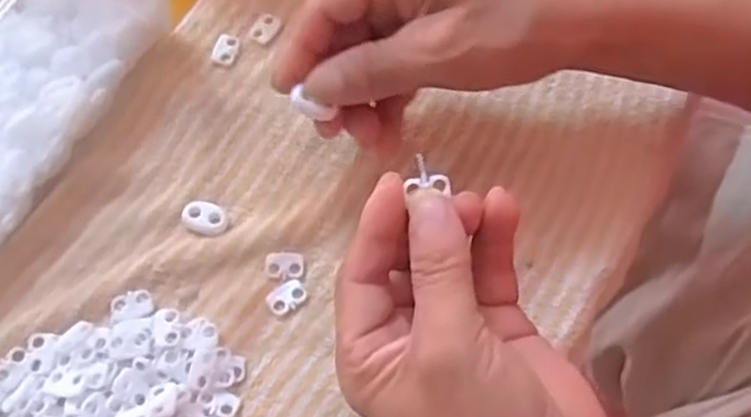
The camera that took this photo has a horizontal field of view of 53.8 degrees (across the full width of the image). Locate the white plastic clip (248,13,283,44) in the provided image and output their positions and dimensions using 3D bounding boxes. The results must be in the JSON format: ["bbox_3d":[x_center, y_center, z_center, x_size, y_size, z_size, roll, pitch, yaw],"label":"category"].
[{"bbox_3d":[-0.062,-0.100,0.413,0.014,0.004,0.019,37,70,13],"label":"white plastic clip"}]

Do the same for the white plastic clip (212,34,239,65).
[{"bbox_3d":[-0.081,-0.086,0.401,0.013,0.005,0.016,10,66,1],"label":"white plastic clip"}]

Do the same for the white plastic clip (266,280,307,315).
[{"bbox_3d":[-0.042,0.041,0.348,0.019,0.004,0.012,-34,72,-16],"label":"white plastic clip"}]

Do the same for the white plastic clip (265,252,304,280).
[{"bbox_3d":[-0.043,0.027,0.354,0.018,0.004,0.013,-1,66,-3],"label":"white plastic clip"}]

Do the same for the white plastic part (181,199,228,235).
[{"bbox_3d":[-0.083,0.004,0.359,0.023,0.004,0.015,12,66,3],"label":"white plastic part"}]

